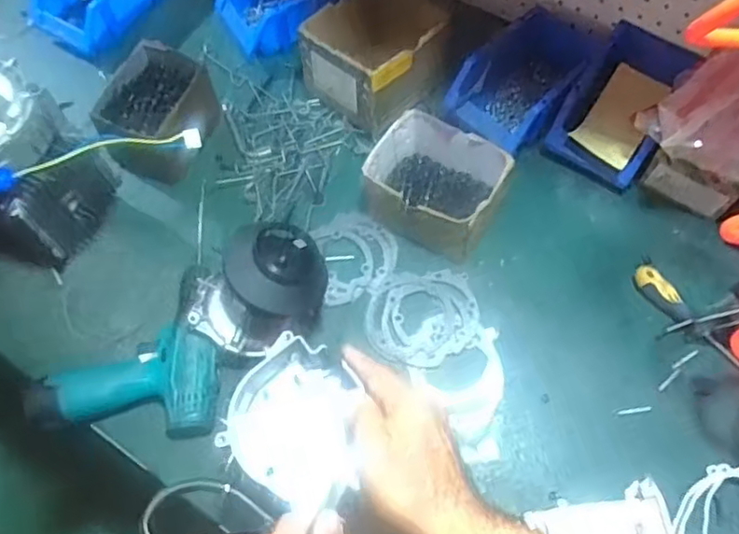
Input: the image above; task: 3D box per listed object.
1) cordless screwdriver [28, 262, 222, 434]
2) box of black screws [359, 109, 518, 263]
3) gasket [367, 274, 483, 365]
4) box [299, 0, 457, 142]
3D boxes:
[{"bbox_3d":[-0.264,0.091,0.727,0.195,0.056,0.183,-1,64,-1],"label":"cordless screwdriver"},{"bbox_3d":[0.080,-0.098,0.771,0.147,0.096,0.135,33,68,15],"label":"box of black screws"},{"bbox_3d":[0.062,0.061,0.746,0.127,0.004,0.103,-13,65,-6],"label":"gasket"},{"bbox_3d":[0.014,-0.269,0.836,0.146,0.135,0.146,41,71,18],"label":"box"}]

